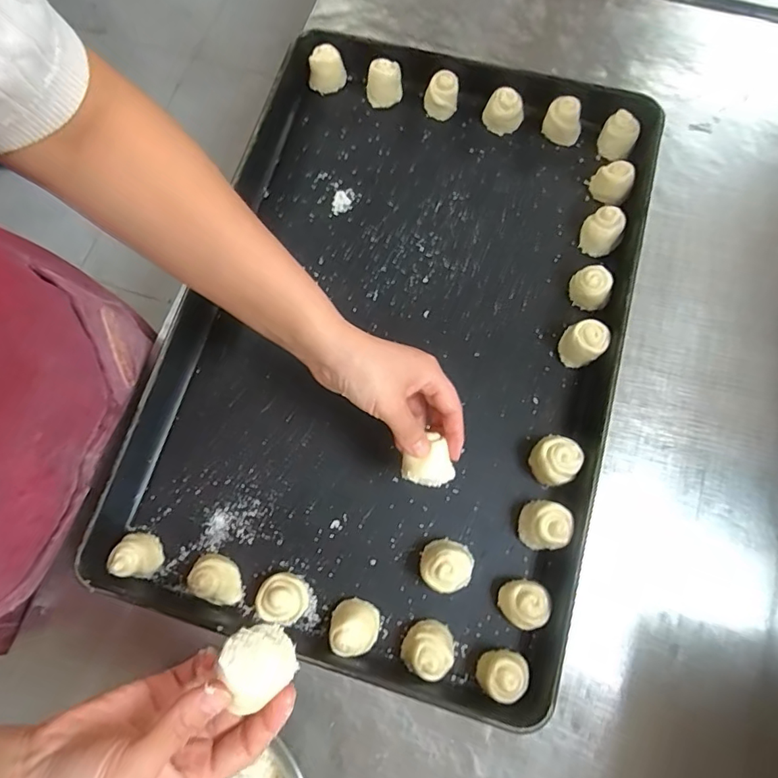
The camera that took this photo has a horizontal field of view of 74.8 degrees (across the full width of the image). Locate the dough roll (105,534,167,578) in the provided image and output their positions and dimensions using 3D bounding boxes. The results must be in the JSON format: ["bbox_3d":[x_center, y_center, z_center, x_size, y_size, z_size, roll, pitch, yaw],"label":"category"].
[{"bbox_3d":[-0.219,0.144,0.439,0.031,0.037,0.036,-8,75,0],"label":"dough roll"}]

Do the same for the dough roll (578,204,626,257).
[{"bbox_3d":[0.210,-0.156,0.508,0.036,0.040,0.034,-1,75,2],"label":"dough roll"}]

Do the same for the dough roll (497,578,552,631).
[{"bbox_3d":[0.111,0.177,0.421,0.041,0.032,0.036,17,76,6],"label":"dough roll"}]

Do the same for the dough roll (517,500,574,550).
[{"bbox_3d":[0.133,0.117,0.435,0.039,0.036,0.039,5,75,3],"label":"dough roll"}]

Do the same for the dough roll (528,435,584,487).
[{"bbox_3d":[0.146,0.064,0.450,0.039,0.037,0.041,-1,75,2],"label":"dough roll"}]

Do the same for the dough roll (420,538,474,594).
[{"bbox_3d":[0.048,0.149,0.430,0.042,0.036,0.040,-1,75,2],"label":"dough roll"}]

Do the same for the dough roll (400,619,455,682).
[{"bbox_3d":[0.032,0.212,0.415,0.040,0.035,0.041,-1,75,2],"label":"dough roll"}]

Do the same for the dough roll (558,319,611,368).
[{"bbox_3d":[0.180,-0.042,0.476,0.036,0.043,0.036,-1,75,2],"label":"dough roll"}]

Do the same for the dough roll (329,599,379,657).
[{"bbox_3d":[-0.028,0.197,0.421,0.038,0.035,0.039,-1,75,2],"label":"dough roll"}]

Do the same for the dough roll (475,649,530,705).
[{"bbox_3d":[0.089,0.227,0.410,0.039,0.033,0.036,-1,75,2],"label":"dough roll"}]

